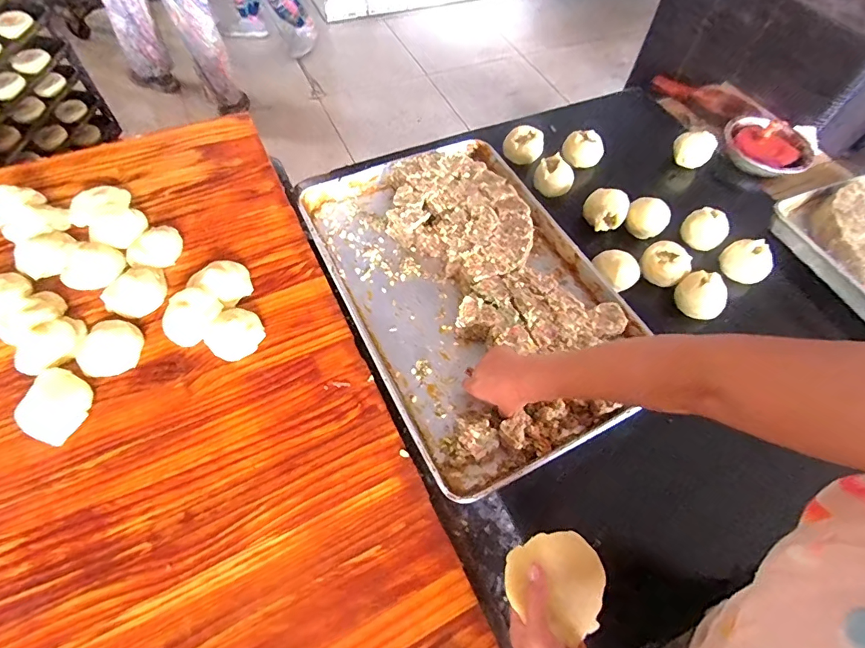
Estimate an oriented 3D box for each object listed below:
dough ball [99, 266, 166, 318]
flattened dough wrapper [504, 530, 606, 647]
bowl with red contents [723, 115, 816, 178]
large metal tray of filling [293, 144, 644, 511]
[{"bbox_3d":[-0.445,-0.051,0.659,0.071,0.036,0.087,42,66,18],"label":"dough ball"},{"bbox_3d":[0.125,0.253,0.438,0.099,0.026,0.084,25,61,10],"label":"flattened dough wrapper"},{"bbox_3d":[0.745,-0.394,0.991,0.173,0.046,0.183,2,60,-3],"label":"bowl with red contents"},{"bbox_3d":[0.065,-0.069,0.742,0.396,0.064,0.604,-23,64,-16],"label":"large metal tray of filling"}]

